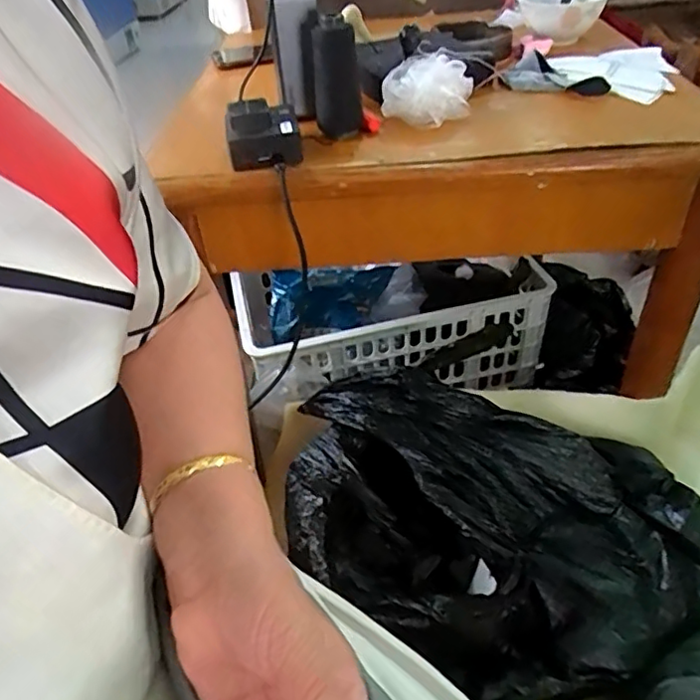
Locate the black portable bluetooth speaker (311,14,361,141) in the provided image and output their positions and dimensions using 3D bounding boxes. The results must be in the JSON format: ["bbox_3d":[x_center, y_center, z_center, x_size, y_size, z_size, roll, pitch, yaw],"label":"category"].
[{"bbox_3d":[-0.014,-0.274,0.595,0.047,0.105,0.036,-4,41,1],"label":"black portable bluetooth speaker"}]

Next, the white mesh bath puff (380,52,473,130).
[{"bbox_3d":[0.081,-0.278,0.632,0.096,0.049,0.072,3,41,9],"label":"white mesh bath puff"}]

